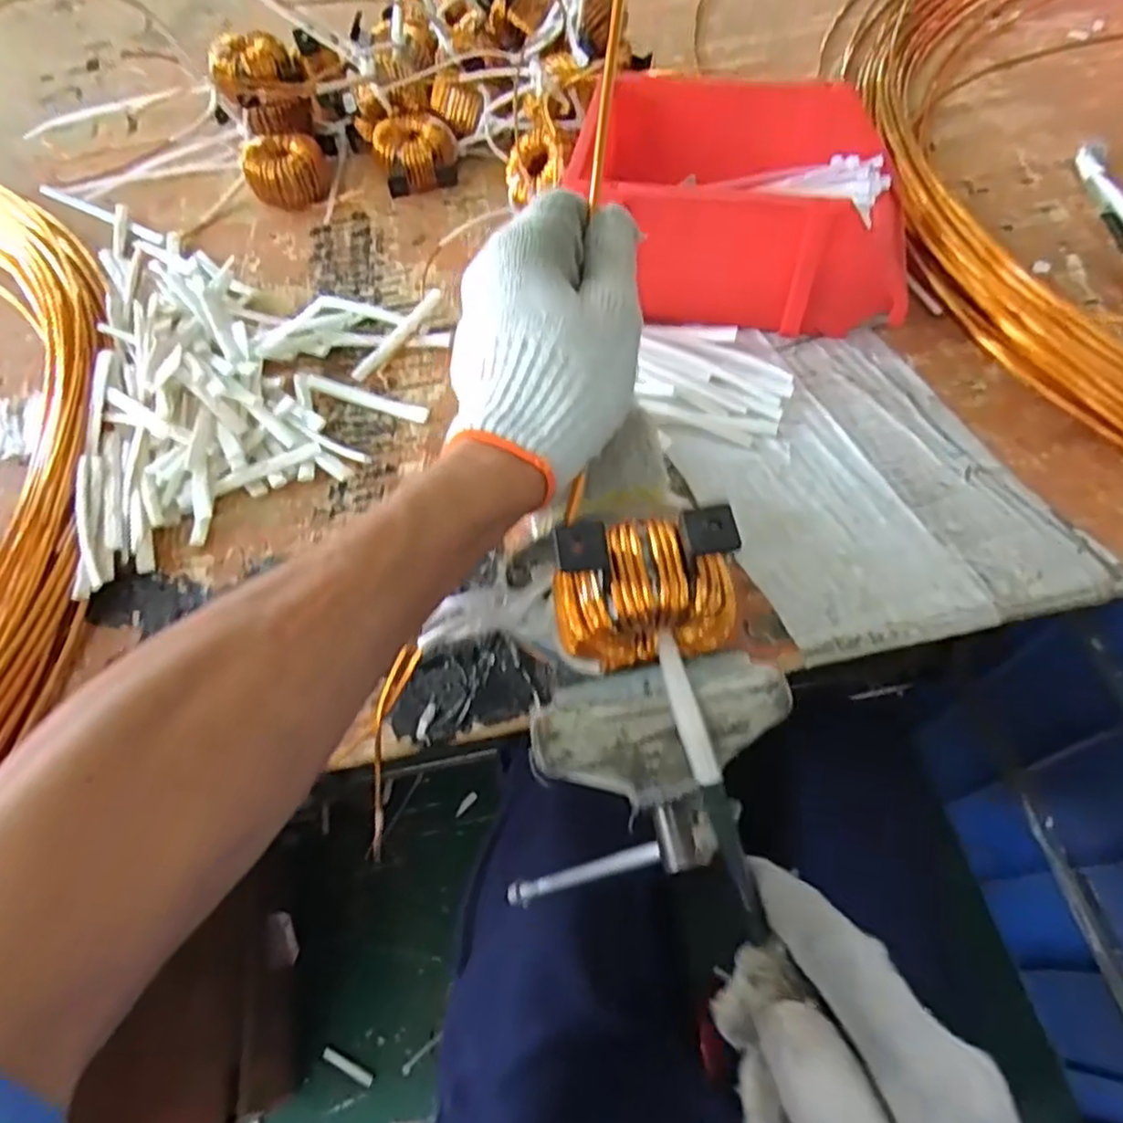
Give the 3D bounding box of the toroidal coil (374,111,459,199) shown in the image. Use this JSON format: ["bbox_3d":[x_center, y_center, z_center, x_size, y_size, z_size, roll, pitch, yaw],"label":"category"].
[{"bbox_3d":[-0.133,-0.379,0.661,0.074,0.042,0.071,-1,61,3],"label":"toroidal coil"}]

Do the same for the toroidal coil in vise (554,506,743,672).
[{"bbox_3d":[0.033,0.011,0.274,0.072,0.066,0.041,-14,61,-5],"label":"toroidal coil in vise"}]

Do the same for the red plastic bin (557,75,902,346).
[{"bbox_3d":[0.143,-0.277,0.547,0.242,0.117,0.171,9,62,8],"label":"red plastic bin"}]

